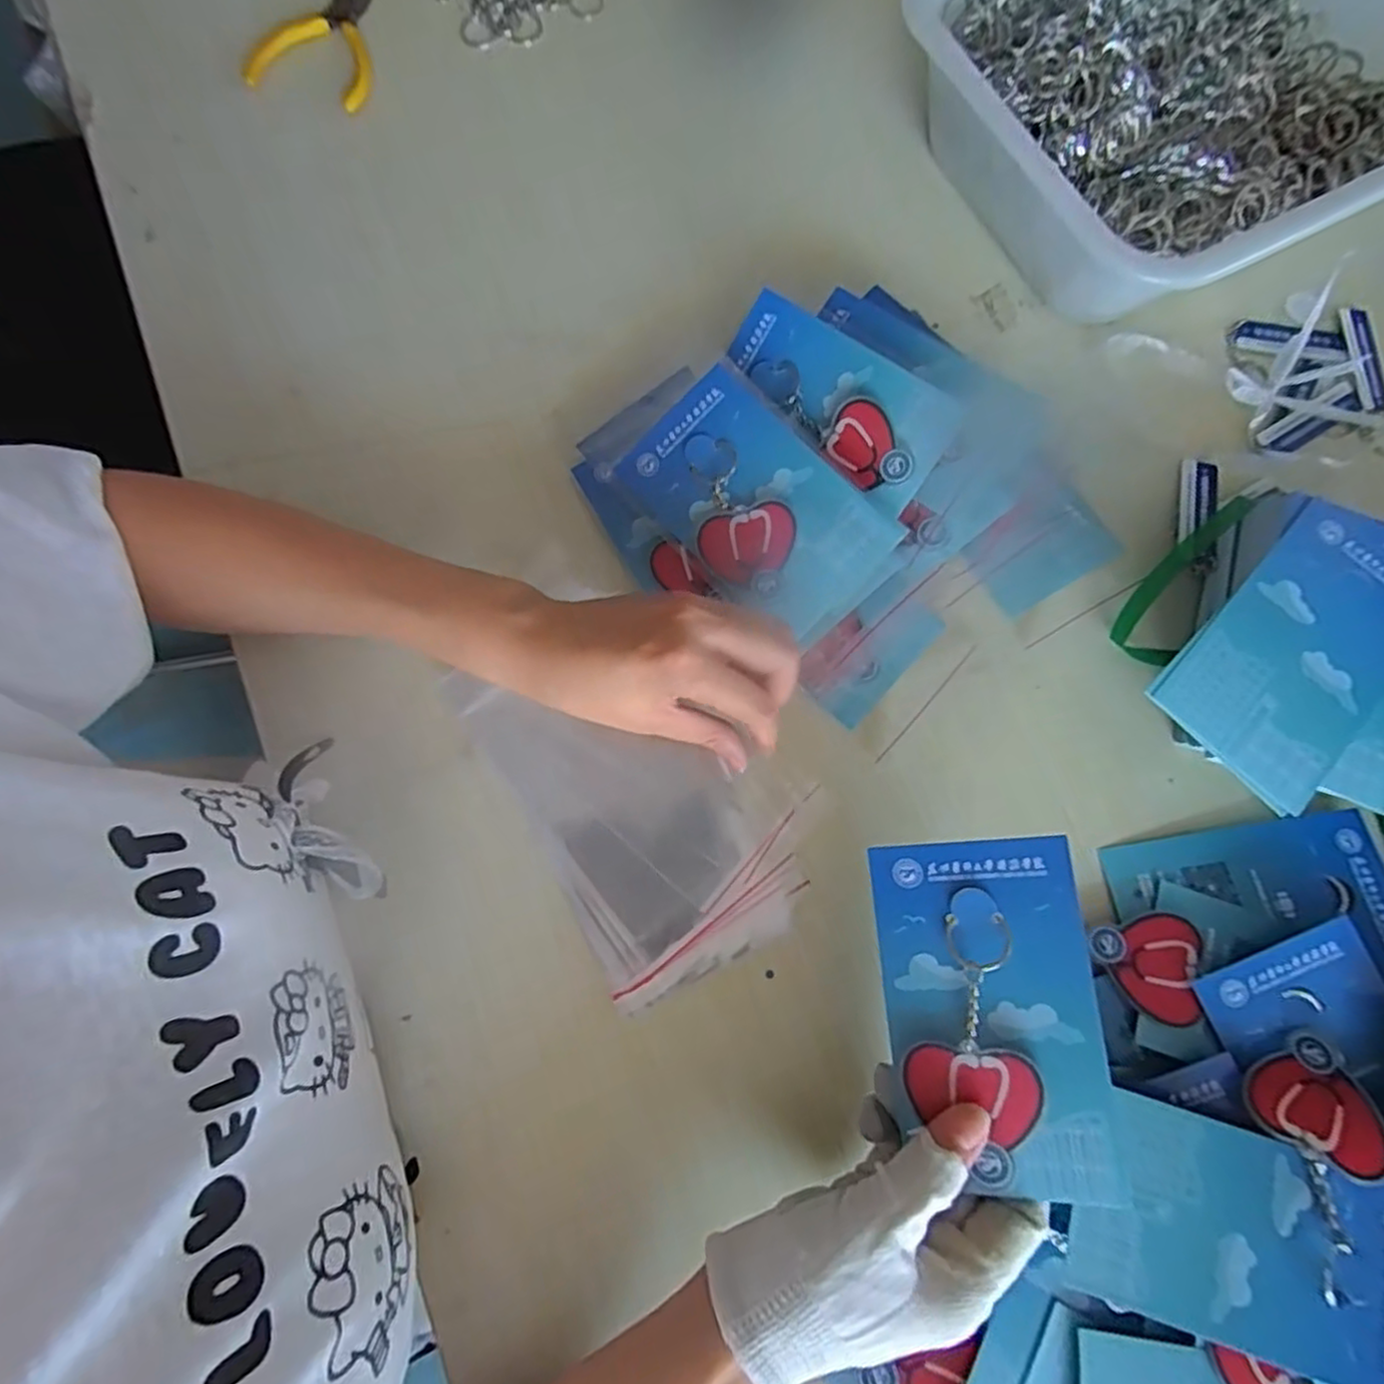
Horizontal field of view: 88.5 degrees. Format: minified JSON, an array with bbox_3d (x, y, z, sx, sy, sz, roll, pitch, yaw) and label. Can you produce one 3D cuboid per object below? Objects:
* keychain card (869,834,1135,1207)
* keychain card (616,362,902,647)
[{"bbox_3d":[0.118,0.128,0.285,0.082,0.008,0.131,-8,77,15],"label":"keychain card"},{"bbox_3d":[0.033,-0.097,0.373,0.084,0.010,0.137,-45,82,6],"label":"keychain card"}]

